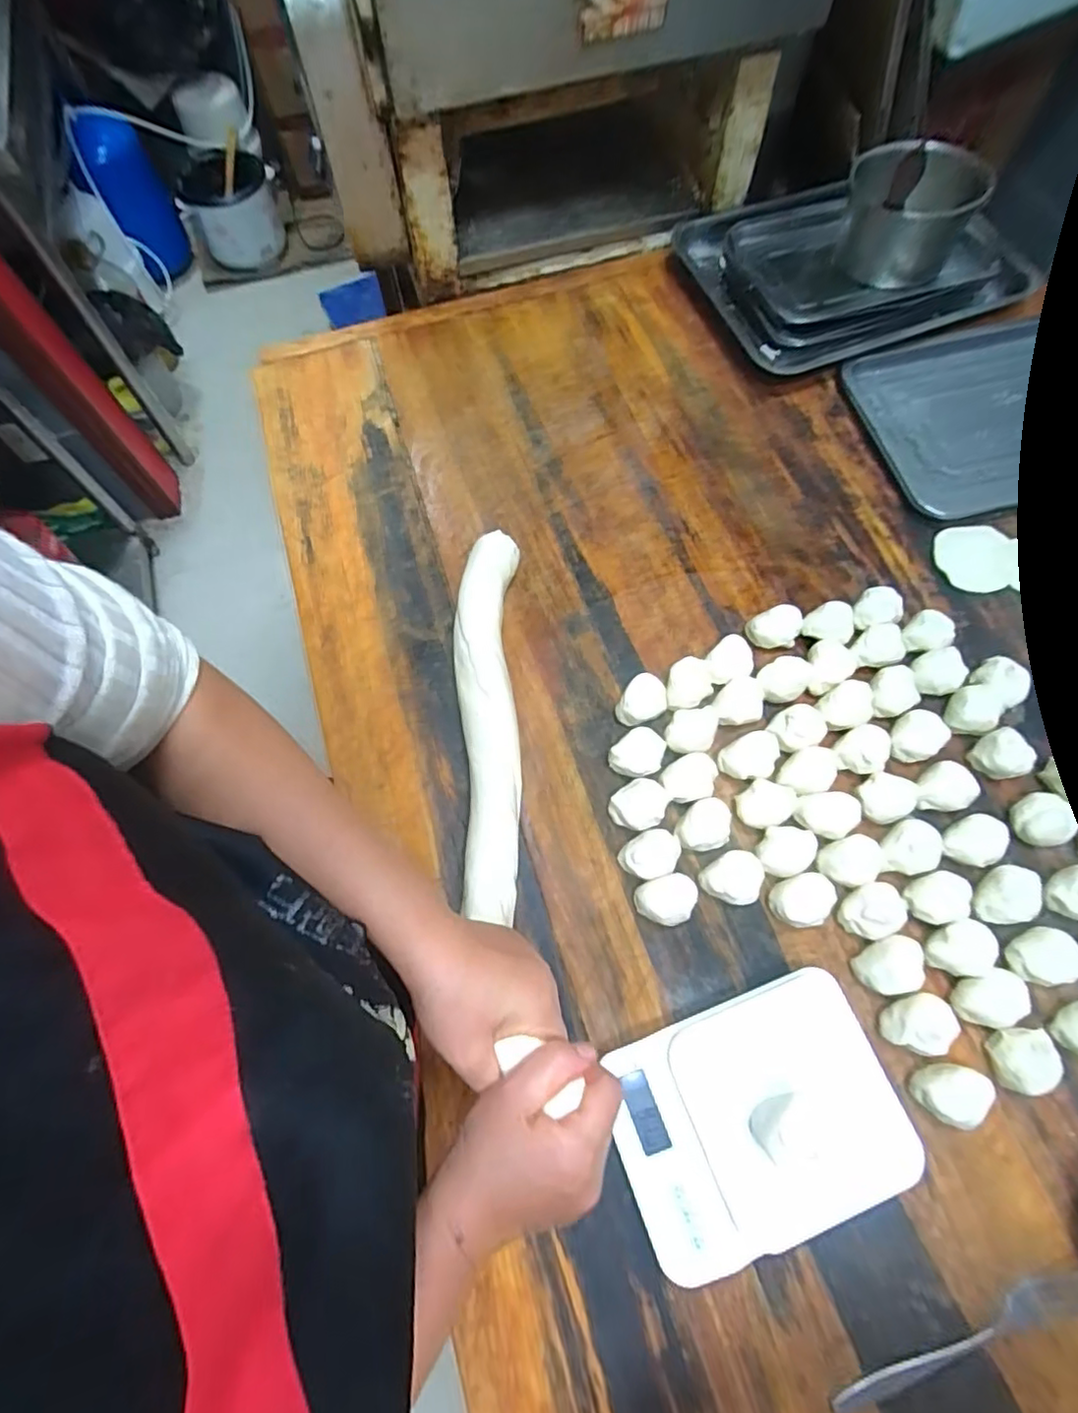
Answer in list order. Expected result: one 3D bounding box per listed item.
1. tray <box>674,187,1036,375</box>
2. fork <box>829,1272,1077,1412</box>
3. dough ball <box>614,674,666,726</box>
[{"bbox_3d":[0.391,-0.568,0.787,0.367,0.046,0.285,-21,69,-6],"label":"tray"},{"bbox_3d":[0.290,0.424,0.406,0.197,0.017,0.029,-17,68,-5],"label":"fork"},{"bbox_3d":[0.100,-0.003,0.582,0.039,0.026,0.052,30,72,13],"label":"dough ball"}]

